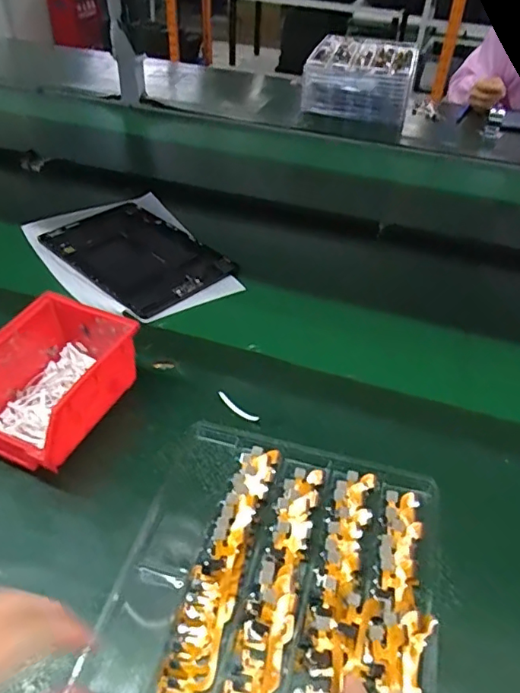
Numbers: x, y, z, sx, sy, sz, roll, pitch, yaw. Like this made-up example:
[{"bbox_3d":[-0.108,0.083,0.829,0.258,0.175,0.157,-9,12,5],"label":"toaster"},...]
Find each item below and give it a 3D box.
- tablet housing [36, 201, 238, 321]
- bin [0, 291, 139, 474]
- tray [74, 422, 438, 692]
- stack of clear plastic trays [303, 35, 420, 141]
[{"bbox_3d":[-0.167,-0.126,0.723,0.247,0.015,0.160,35,50,30],"label":"tablet housing"},{"bbox_3d":[-0.186,0.033,0.484,0.107,0.075,0.142,20,44,17],"label":"bin"},{"bbox_3d":[0.010,0.181,0.383,0.216,0.016,0.267,13,41,10],"label":"tray"},{"bbox_3d":[0.244,-0.640,1.314,0.246,0.139,0.290,11,42,8],"label":"stack of clear plastic trays"}]

